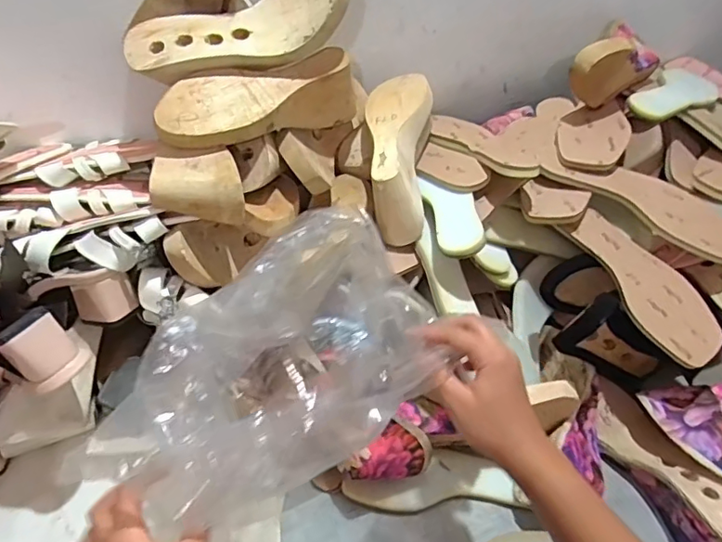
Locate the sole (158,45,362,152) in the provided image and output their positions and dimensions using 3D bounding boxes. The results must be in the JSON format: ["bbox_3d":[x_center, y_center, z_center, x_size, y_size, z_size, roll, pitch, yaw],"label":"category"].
[{"bbox_3d":[-0.096,-0.175,0.579,0.228,0.069,0.066,-19,50,-24],"label":"sole"}]

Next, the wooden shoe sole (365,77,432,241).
[{"bbox_3d":[0.044,-0.148,0.656,0.076,0.083,0.218,4,68,-2],"label":"wooden shoe sole"}]

